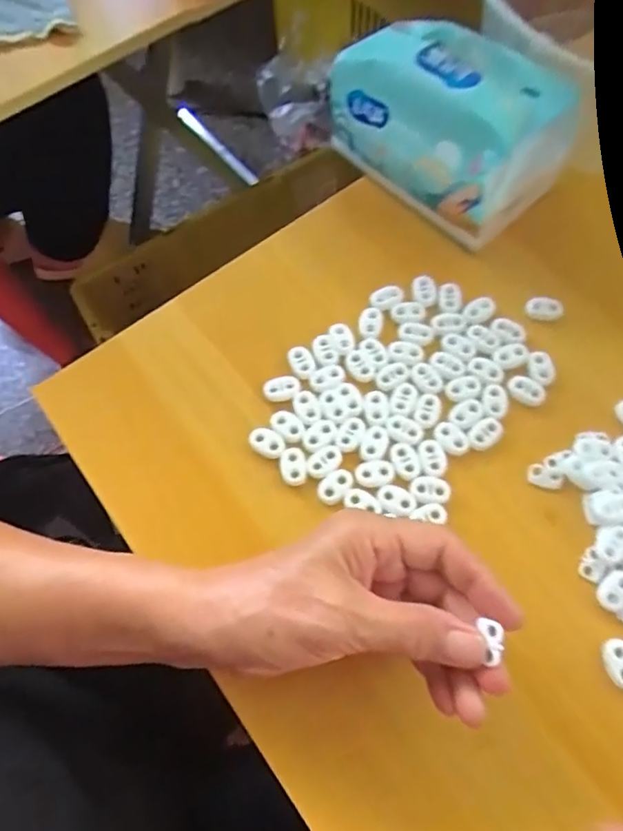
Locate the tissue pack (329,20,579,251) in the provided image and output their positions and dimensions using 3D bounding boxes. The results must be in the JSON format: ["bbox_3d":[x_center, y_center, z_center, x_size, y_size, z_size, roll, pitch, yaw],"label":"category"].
[{"bbox_3d":[0.091,-0.199,0.365,0.094,0.086,0.143,-40,72,-13],"label":"tissue pack"}]

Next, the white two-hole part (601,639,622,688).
[{"bbox_3d":[0.157,0.125,0.277,0.016,0.004,0.022,-8,68,-1],"label":"white two-hole part"}]

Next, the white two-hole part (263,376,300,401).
[{"bbox_3d":[-0.019,-0.017,0.342,0.023,0.006,0.013,-13,69,-3],"label":"white two-hole part"}]

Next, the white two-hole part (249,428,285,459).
[{"bbox_3d":[-0.027,0.016,0.329,0.021,0.005,0.015,29,72,13],"label":"white two-hole part"}]

